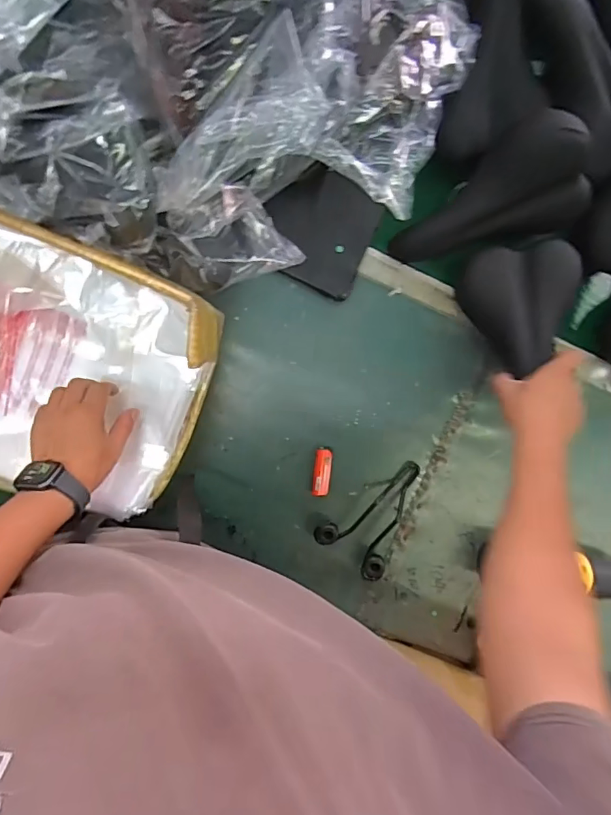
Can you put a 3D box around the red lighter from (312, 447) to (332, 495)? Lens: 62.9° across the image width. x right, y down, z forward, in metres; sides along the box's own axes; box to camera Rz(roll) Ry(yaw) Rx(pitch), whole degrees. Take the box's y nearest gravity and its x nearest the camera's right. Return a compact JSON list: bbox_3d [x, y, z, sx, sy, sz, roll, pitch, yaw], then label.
[{"bbox_3d":[0.026,0.096,0.752,0.026,0.014,0.072,4,98,-4],"label":"red lighter"}]

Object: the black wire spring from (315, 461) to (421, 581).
[{"bbox_3d":[0.115,0.164,0.750,0.114,0.028,0.179,42,94,-8],"label":"black wire spring"}]

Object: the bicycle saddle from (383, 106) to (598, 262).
[{"bbox_3d":[0.245,-0.268,0.675,0.254,0.042,0.134,-24,100,31],"label":"bicycle saddle"}]

